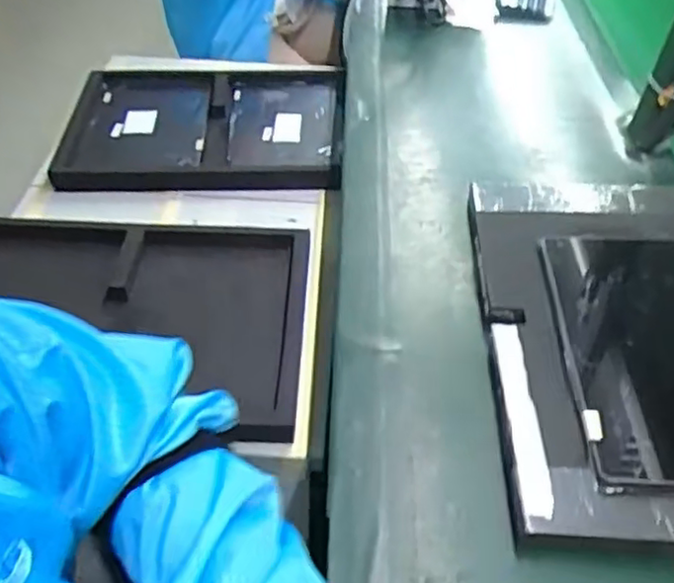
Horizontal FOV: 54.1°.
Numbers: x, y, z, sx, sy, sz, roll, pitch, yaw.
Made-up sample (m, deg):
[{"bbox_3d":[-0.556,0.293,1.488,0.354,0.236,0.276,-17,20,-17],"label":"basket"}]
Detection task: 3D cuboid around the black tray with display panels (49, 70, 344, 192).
[{"bbox_3d":[-0.187,-0.251,0.990,0.407,0.053,0.287,-3,47,-6],"label":"black tray with display panels"}]

